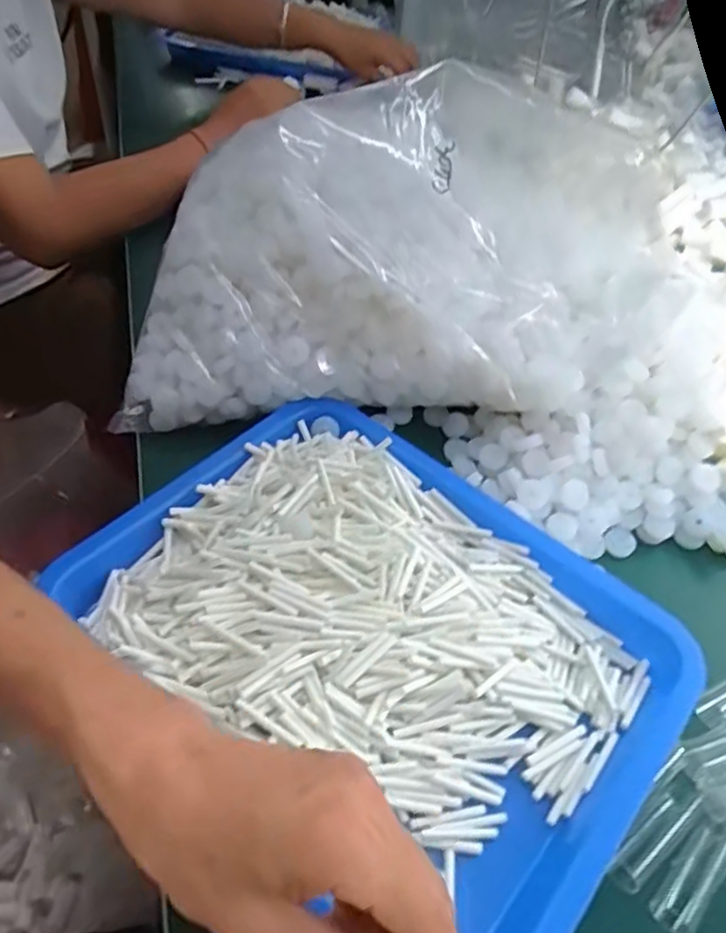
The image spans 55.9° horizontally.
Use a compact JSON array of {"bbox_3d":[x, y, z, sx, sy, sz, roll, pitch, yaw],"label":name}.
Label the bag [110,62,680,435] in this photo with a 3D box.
[{"bbox_3d":[0.033,-0.172,0.531,0.418,0.156,0.248,-2,49,-7],"label":"bag"}]

